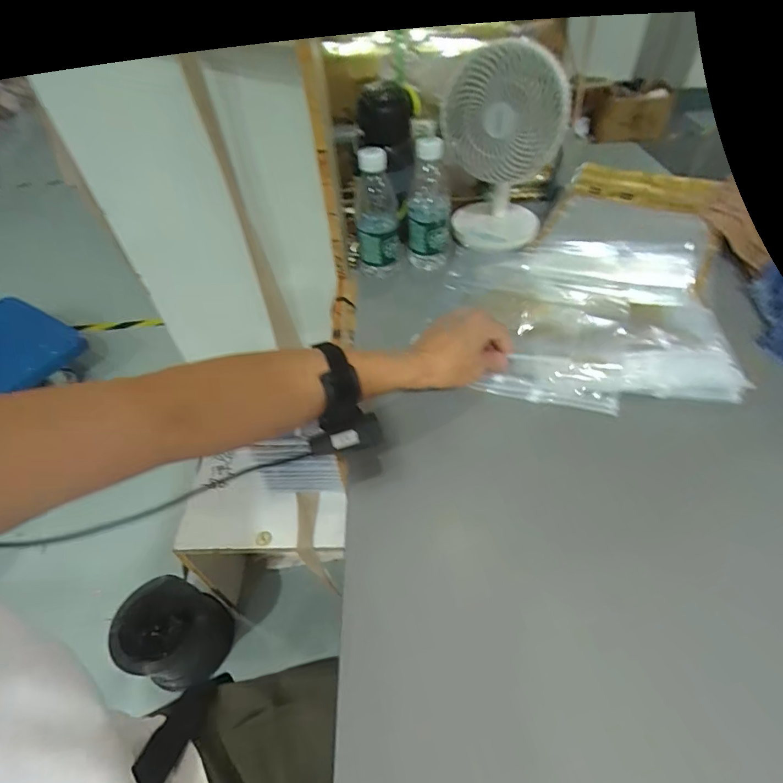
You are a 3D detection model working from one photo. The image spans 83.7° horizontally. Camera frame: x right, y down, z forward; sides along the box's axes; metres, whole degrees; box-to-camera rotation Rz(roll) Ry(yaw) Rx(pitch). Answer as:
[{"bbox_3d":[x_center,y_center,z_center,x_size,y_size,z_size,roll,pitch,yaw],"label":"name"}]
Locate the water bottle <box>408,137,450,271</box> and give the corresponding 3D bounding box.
[{"bbox_3d":[0.054,-0.270,0.628,0.063,0.167,0.065,1,48,6],"label":"water bottle"}]

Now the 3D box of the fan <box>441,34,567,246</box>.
[{"bbox_3d":[0.154,-0.339,0.626,0.159,0.232,0.125,9,50,12],"label":"fan"}]

